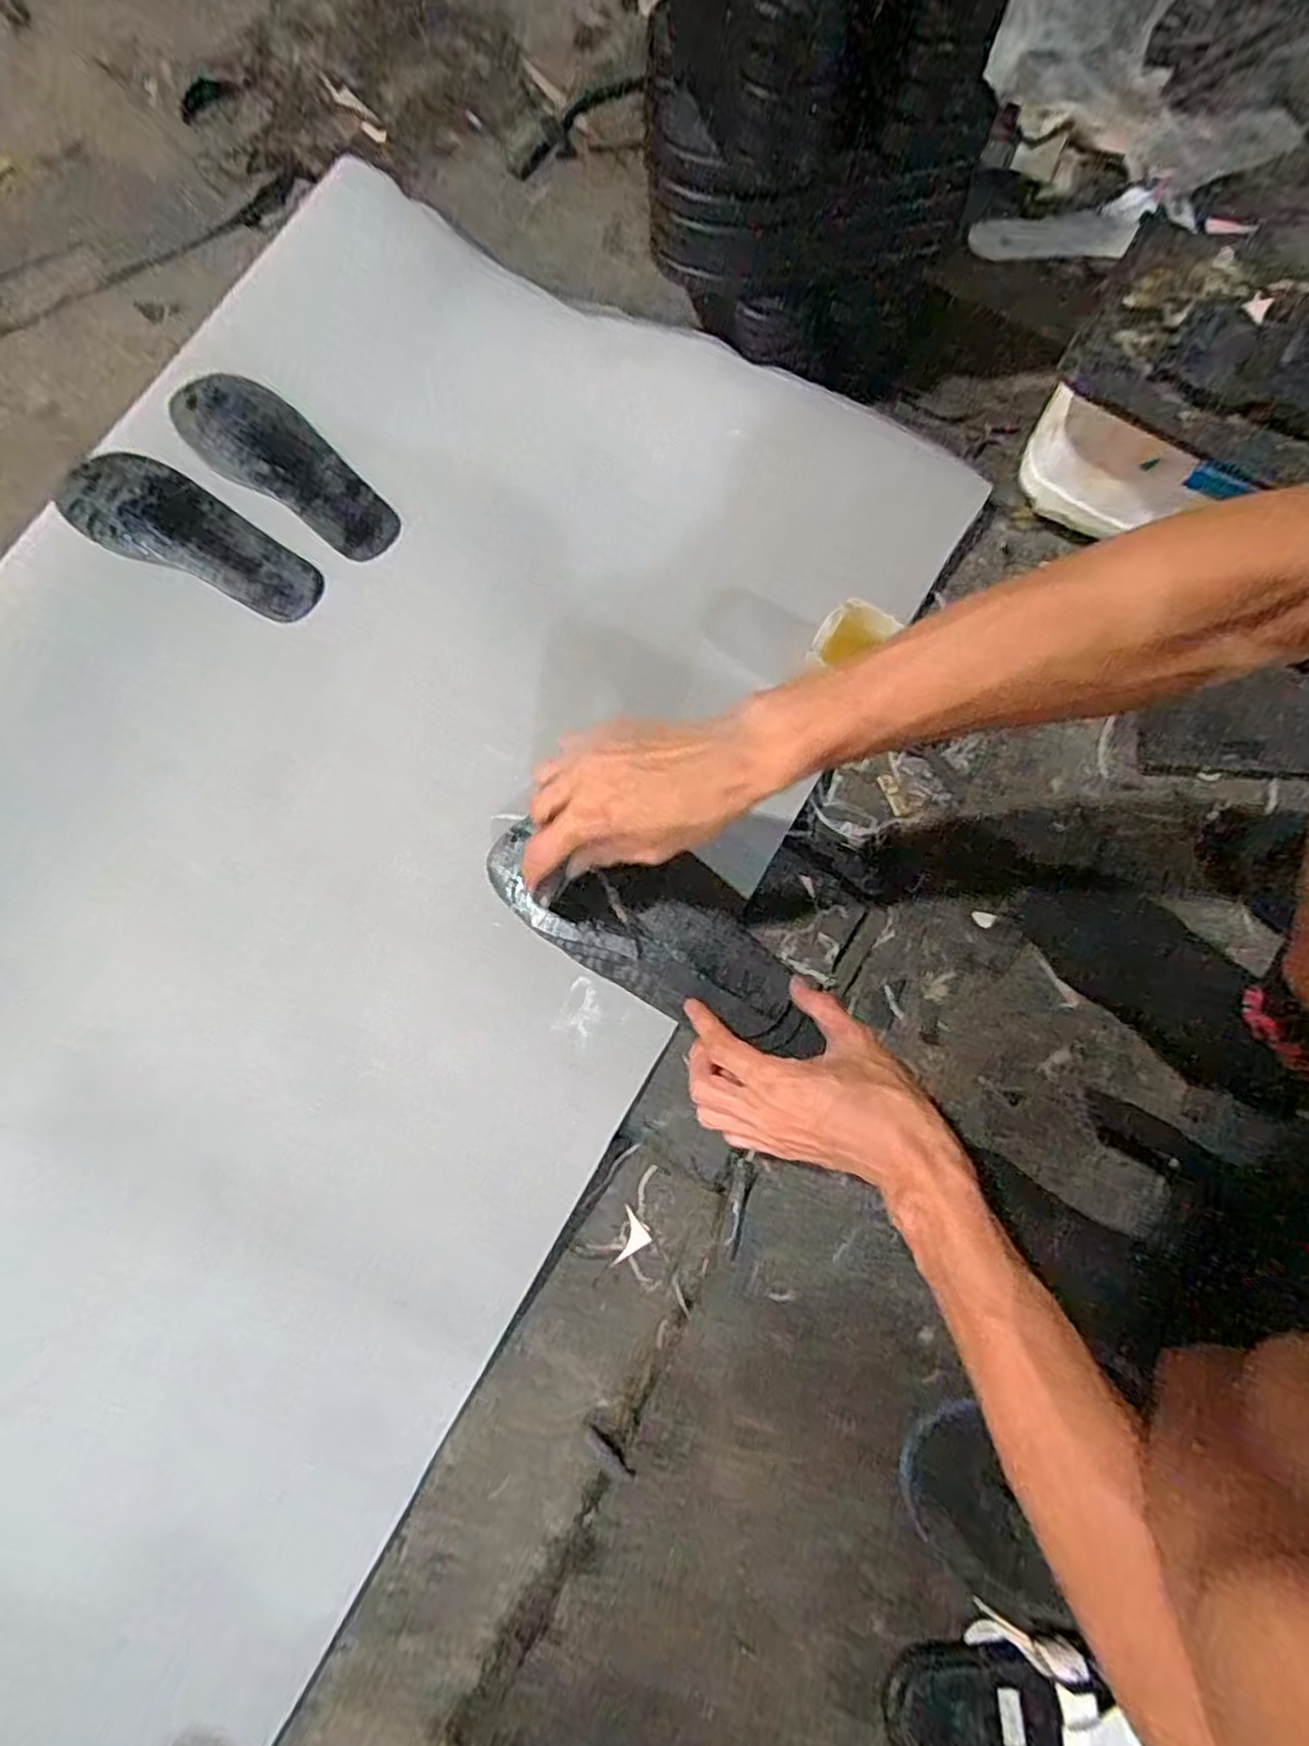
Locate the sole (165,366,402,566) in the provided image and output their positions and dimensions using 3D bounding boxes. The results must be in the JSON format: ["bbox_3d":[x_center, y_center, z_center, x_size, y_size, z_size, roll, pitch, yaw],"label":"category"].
[{"bbox_3d":[-0.336,-0.374,0.678,0.225,0.011,0.087,37,79,-5],"label":"sole"}]

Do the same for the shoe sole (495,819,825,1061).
[{"bbox_3d":[-0.004,0.046,0.528,0.252,0.034,0.079,26,78,4],"label":"shoe sole"}]

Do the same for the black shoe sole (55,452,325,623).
[{"bbox_3d":[-0.407,-0.298,0.656,0.224,0.008,0.085,27,78,-7],"label":"black shoe sole"}]

